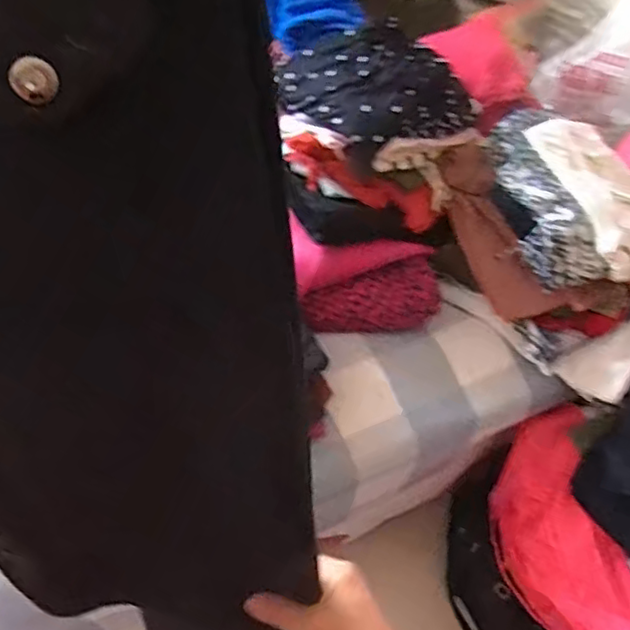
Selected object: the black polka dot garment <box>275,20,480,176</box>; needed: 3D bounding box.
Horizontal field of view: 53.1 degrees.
[{"bbox_3d":[0.092,-0.352,0.974,0.228,0.097,0.246,-26,60,-21],"label":"black polka dot garment"}]

